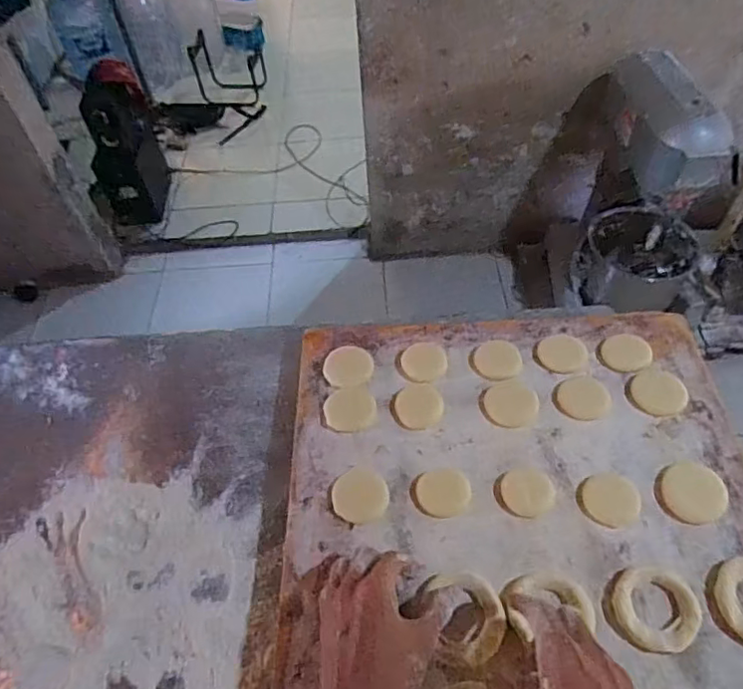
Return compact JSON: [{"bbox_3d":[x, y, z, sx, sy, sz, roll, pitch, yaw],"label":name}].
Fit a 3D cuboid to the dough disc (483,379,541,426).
[{"bbox_3d":[0.141,0.059,0.575,0.051,0.004,0.051,-9,52,-4],"label":"dough disc"}]

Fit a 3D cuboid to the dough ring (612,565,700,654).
[{"bbox_3d":[0.224,0.205,0.451,0.066,0.014,0.061,-2,52,2],"label":"dough ring"}]

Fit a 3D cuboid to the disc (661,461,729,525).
[{"bbox_3d":[0.285,0.130,0.506,0.051,0.005,0.056,-2,52,2],"label":"disc"}]

